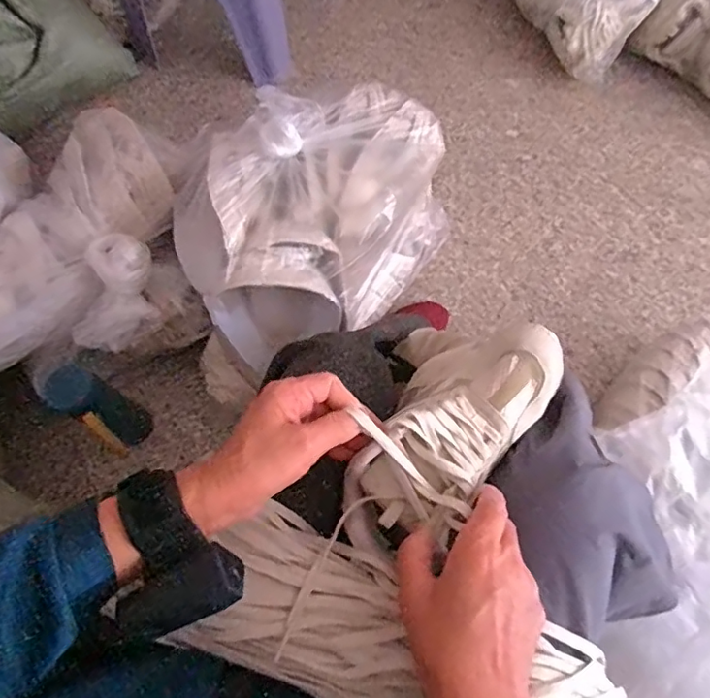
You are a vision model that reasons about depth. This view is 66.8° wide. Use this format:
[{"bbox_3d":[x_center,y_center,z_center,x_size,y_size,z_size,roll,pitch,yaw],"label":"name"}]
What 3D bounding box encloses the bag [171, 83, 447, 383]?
[{"bbox_3d":[-0.036,-0.184,0.837,0.435,0.290,0.280,-27,69,-8],"label":"bag"}]

